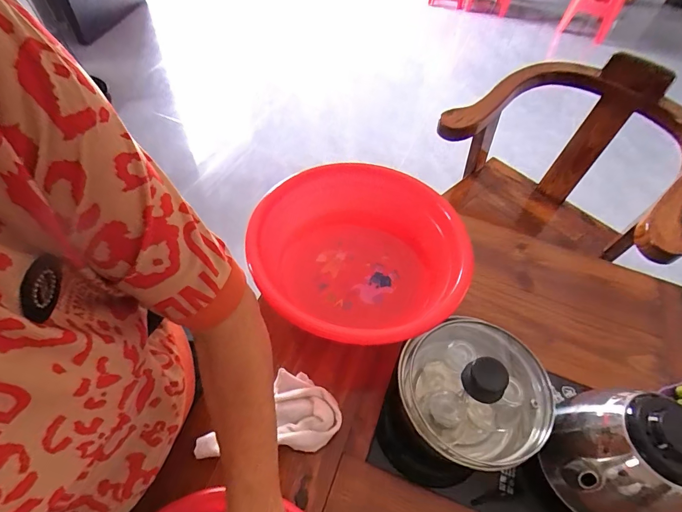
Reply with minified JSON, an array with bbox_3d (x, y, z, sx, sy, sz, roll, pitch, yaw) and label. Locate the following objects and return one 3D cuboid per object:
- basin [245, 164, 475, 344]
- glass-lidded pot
[{"bbox_3d":[0.020,-0.009,0.576,0.293,0.103,0.346,-20,56,-18],"label":"basin"},{"bbox_3d":[0.143,0.158,0.437,0.140,0.131,0.157,16,53,8],"label":"glass-lidded pot"}]

